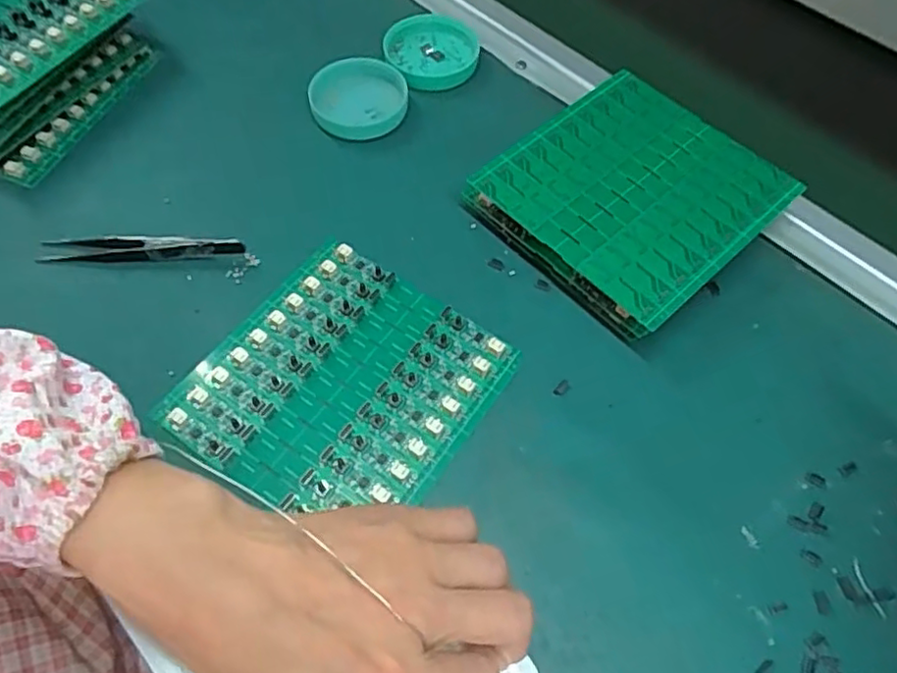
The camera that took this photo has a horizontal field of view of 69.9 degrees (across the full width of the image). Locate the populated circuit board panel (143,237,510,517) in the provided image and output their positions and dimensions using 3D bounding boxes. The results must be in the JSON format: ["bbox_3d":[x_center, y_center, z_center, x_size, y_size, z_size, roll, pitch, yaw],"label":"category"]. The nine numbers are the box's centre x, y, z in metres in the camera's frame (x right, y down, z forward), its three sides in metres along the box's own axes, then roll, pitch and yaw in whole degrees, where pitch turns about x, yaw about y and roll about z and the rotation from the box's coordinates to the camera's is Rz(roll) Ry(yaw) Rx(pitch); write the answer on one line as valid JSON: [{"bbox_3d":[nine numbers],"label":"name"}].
[{"bbox_3d":[-0.054,0.026,0.331,0.131,0.007,0.139,31,63,16],"label":"populated circuit board panel"}]

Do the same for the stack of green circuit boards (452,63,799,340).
[{"bbox_3d":[0.109,-0.081,0.383,0.141,0.035,0.135,-37,67,-21],"label":"stack of green circuit boards"}]

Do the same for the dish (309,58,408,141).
[{"bbox_3d":[-0.060,-0.160,0.431,0.063,0.015,0.063,1,59,-1],"label":"dish"}]

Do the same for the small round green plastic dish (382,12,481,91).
[{"bbox_3d":[-0.012,-0.205,0.460,0.065,0.011,0.065,1,59,-1],"label":"small round green plastic dish"}]

